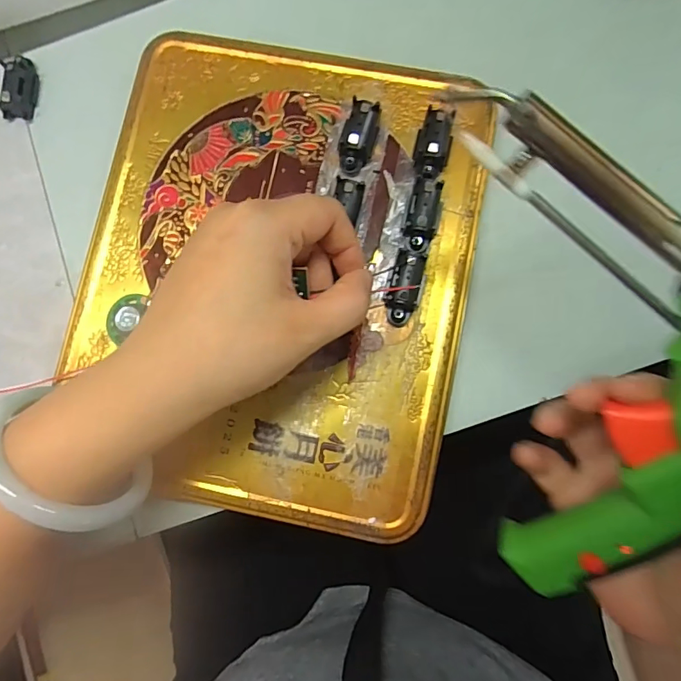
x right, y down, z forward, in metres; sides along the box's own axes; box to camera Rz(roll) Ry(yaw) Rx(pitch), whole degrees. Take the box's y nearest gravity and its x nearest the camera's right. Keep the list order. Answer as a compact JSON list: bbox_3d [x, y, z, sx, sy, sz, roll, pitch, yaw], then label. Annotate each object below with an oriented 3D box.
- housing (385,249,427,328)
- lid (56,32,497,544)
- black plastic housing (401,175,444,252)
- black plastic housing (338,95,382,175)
[{"bbox_3d":[0.031,-0.026,0.228,0.015,0.015,0.037,14,85,4],"label":"housing"},{"bbox_3d":[-0.033,-0.034,0.237,0.191,0.015,0.234,10,84,4],"label":"lid"},{"bbox_3d":[0.040,-0.062,0.231,0.016,0.015,0.035,12,84,4],"label":"black plastic housing"},{"bbox_3d":[0.009,-0.102,0.237,0.015,0.015,0.035,15,85,4],"label":"black plastic housing"}]

